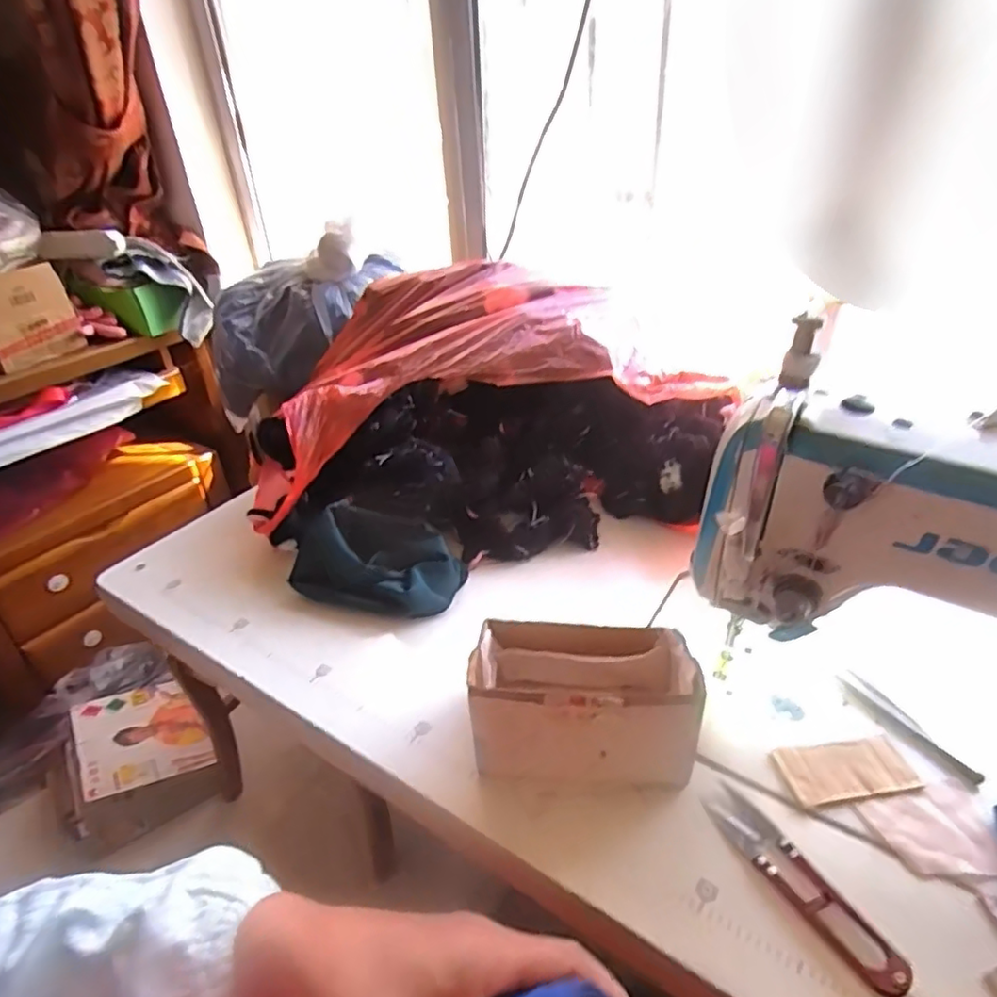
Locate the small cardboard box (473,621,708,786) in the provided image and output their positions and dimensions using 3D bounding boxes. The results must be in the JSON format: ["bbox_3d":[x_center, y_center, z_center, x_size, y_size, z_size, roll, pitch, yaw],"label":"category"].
[{"bbox_3d":[0.053,0.125,0.397,0.129,0.085,0.084,-1,34,5],"label":"small cardboard box"}]

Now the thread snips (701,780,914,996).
[{"bbox_3d":[0.163,0.205,0.333,0.027,0.010,0.115,-23,38,-25],"label":"thread snips"}]

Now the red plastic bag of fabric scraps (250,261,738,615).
[{"bbox_3d":[-0.028,-0.098,0.658,0.450,0.189,0.391,-16,35,-18],"label":"red plastic bag of fabric scraps"}]

